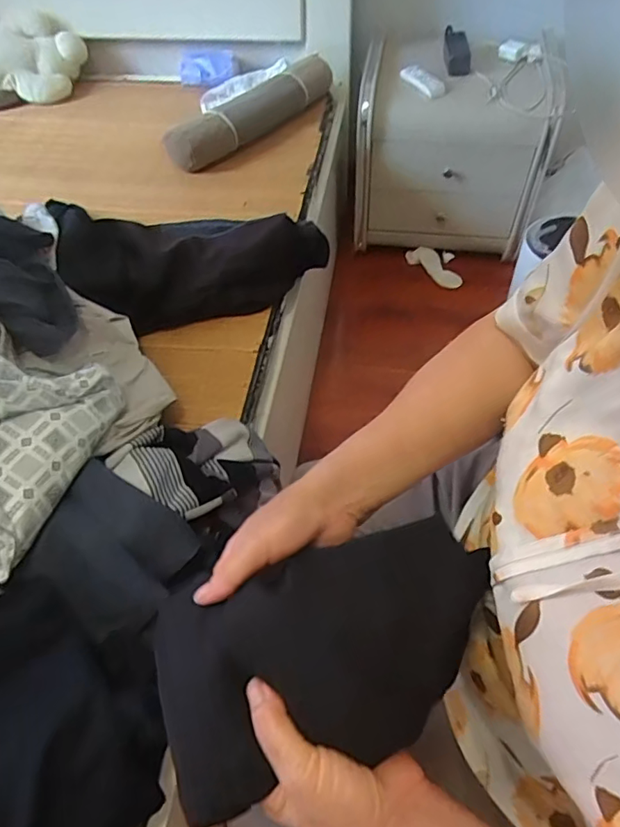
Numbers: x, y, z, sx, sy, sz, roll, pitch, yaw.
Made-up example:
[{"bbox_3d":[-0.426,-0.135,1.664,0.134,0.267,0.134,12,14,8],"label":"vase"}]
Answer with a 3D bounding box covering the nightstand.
[{"bbox_3d":[0.392,-0.747,1.518,0.480,0.441,0.342,7,54,7],"label":"nightstand"}]

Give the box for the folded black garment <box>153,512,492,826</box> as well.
[{"bbox_3d":[0.017,0.151,0.349,0.220,0.044,0.124,-16,54,-9],"label":"folded black garment"}]

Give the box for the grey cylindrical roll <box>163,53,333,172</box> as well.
[{"bbox_3d":[-0.123,-0.741,1.302,0.108,0.097,0.524,31,60,23],"label":"grey cylindrical roll"}]

